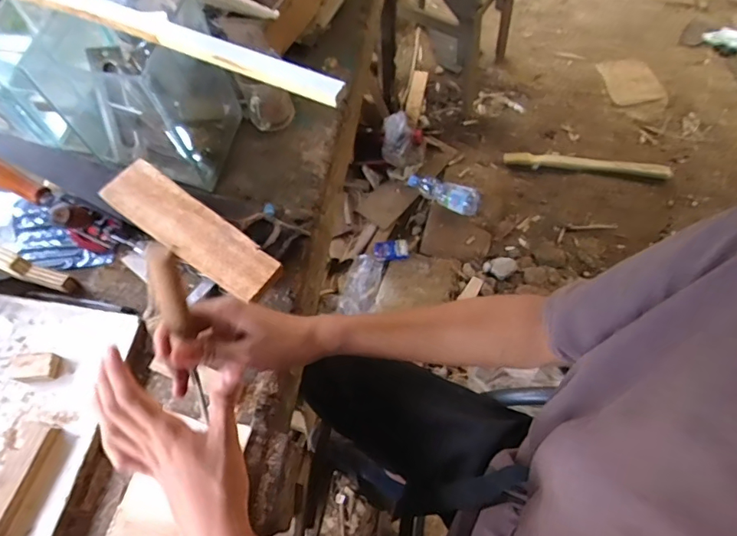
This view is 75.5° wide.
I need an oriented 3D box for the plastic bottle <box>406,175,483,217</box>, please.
[{"bbox_3d":[0.229,-0.233,1.480,0.235,0.078,0.070,28,67,15],"label":"plastic bottle"}]

